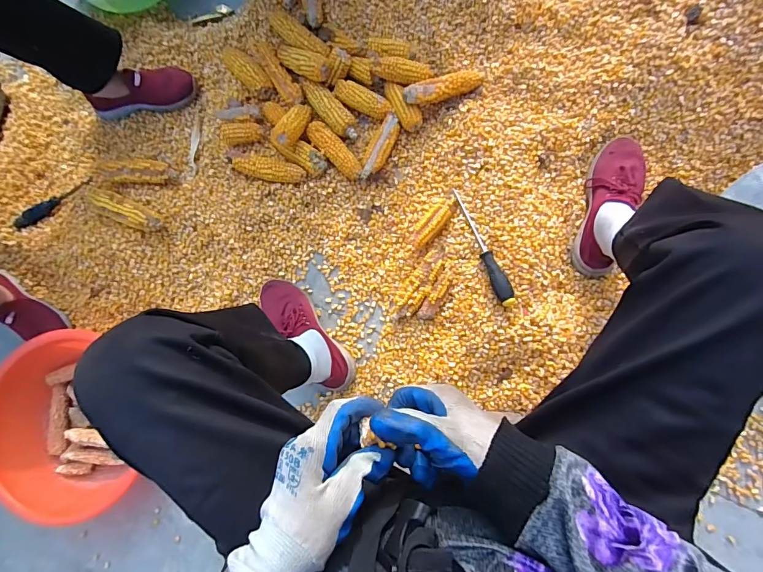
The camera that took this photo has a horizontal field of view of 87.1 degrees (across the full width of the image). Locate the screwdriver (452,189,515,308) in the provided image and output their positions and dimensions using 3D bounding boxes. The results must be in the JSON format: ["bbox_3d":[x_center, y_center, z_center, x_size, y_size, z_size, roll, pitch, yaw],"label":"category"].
[{"bbox_3d":[0.191,-0.075,0.756,0.031,0.025,0.243,-21,70,4],"label":"screwdriver"}]

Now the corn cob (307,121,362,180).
[{"bbox_3d":[-0.093,-0.280,0.833,0.045,0.037,0.149,-45,82,0],"label":"corn cob"}]

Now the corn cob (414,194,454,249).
[{"bbox_3d":[0.101,-0.129,0.792,0.051,0.045,0.111,45,90,8],"label":"corn cob"}]

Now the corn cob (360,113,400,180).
[{"bbox_3d":[-0.003,-0.284,0.829,0.047,0.033,0.144,25,88,8],"label":"corn cob"}]

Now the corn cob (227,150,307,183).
[{"bbox_3d":[-0.245,-0.245,0.825,0.170,0.035,0.052,20,87,7],"label":"corn cob"}]

